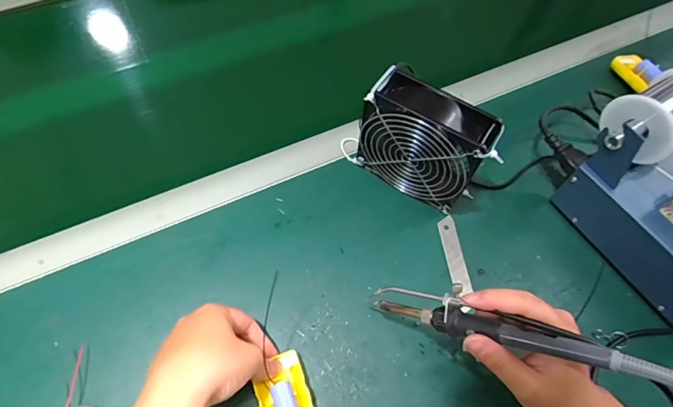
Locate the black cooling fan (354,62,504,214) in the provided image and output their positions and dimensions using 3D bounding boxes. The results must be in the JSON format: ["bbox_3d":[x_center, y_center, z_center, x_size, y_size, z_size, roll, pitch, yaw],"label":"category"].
[{"bbox_3d":[0.084,-0.061,0.432,0.143,0.128,0.053,29,64,14],"label":"black cooling fan"}]

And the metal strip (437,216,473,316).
[{"bbox_3d":[0.124,0.060,0.432,0.019,0.005,0.101,-4,61,-8],"label":"metal strip"}]

